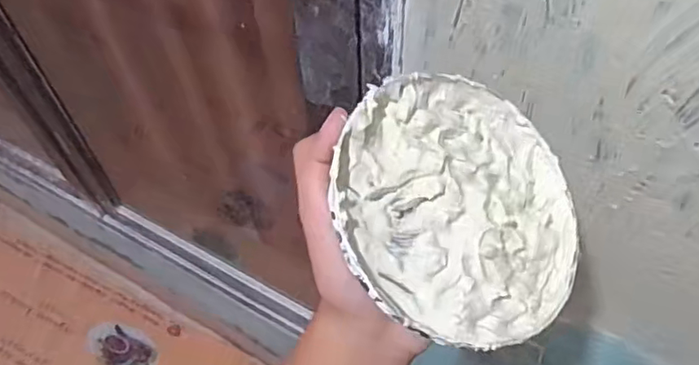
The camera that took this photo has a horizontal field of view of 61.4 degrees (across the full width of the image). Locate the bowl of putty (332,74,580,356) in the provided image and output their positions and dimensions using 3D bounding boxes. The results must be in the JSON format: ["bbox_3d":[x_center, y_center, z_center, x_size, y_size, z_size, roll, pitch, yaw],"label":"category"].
[{"bbox_3d":[0.053,0.019,0.335,0.147,0.055,0.145,6,66,-22],"label":"bowl of putty"}]

